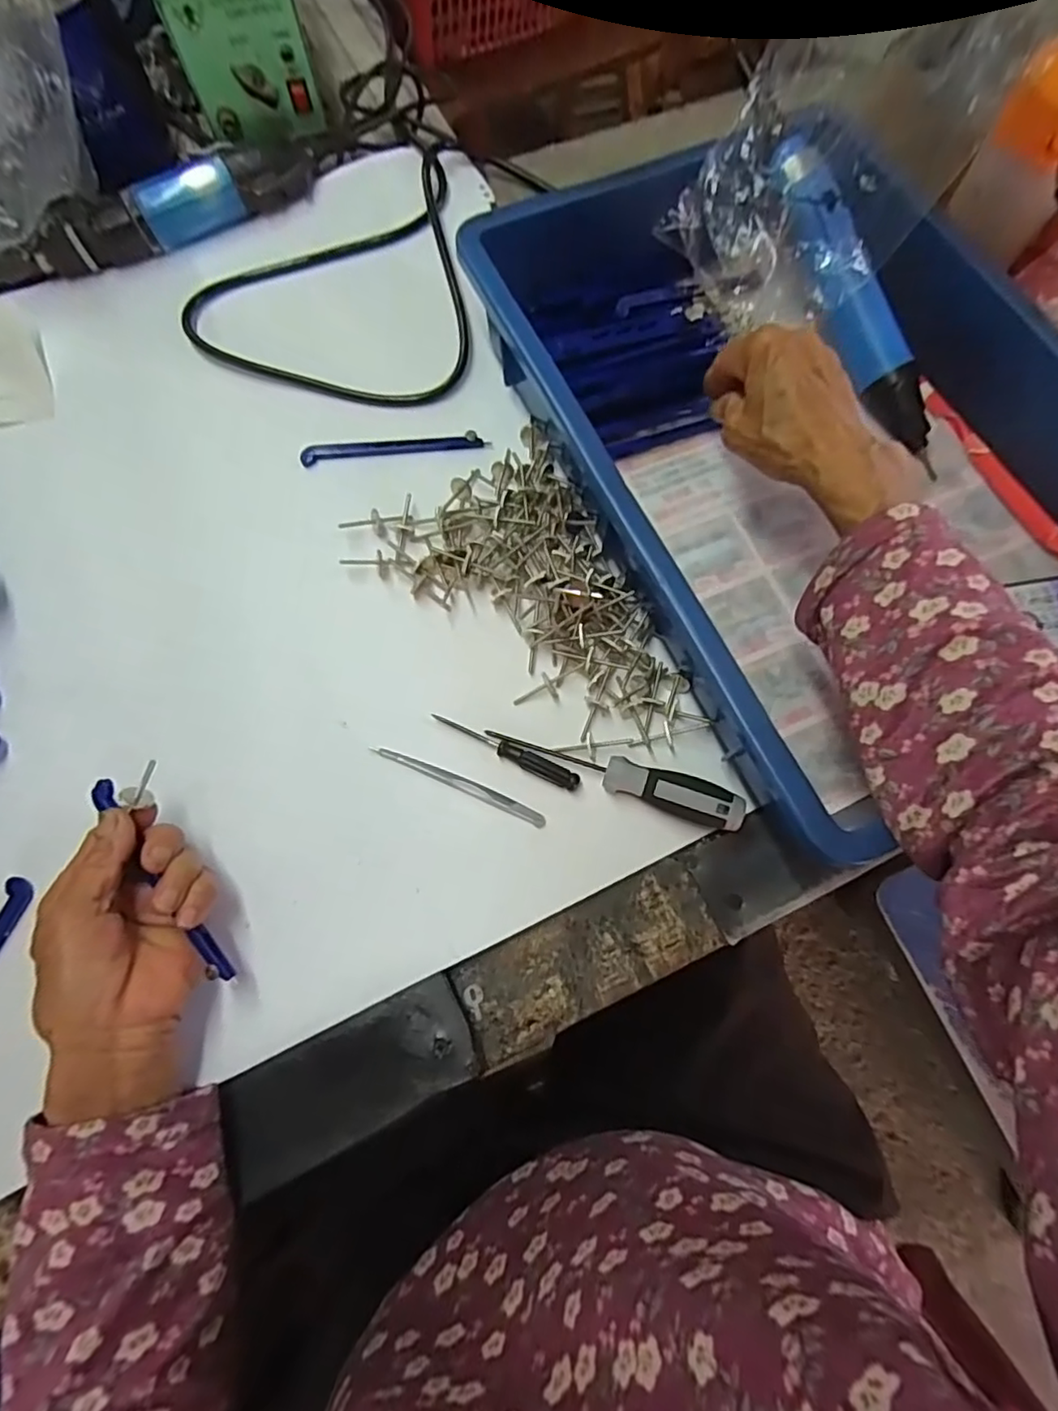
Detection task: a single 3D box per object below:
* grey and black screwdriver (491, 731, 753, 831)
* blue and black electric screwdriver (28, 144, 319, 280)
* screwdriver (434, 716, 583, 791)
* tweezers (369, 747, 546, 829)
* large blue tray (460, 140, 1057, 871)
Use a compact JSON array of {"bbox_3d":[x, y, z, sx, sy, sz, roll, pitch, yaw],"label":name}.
[{"bbox_3d":[0.046,0.040,0.341,0.142,0.021,0.022,16,75,5],"label":"grey and black screwdriver"},{"bbox_3d":[-0.259,-0.371,0.447,0.207,0.031,0.052,-27,75,-7],"label":"blue and black electric screwdriver"},{"bbox_3d":[-0.013,0.026,0.352,0.091,0.006,0.010,25,76,7],"label":"screwdriver"},{"bbox_3d":[-0.040,0.045,0.348,0.105,0.004,0.009,22,75,7],"label":"tweezers"},{"bbox_3d":[0.173,-0.162,0.366,0.293,0.069,0.415,-25,75,-6],"label":"large blue tray"}]

